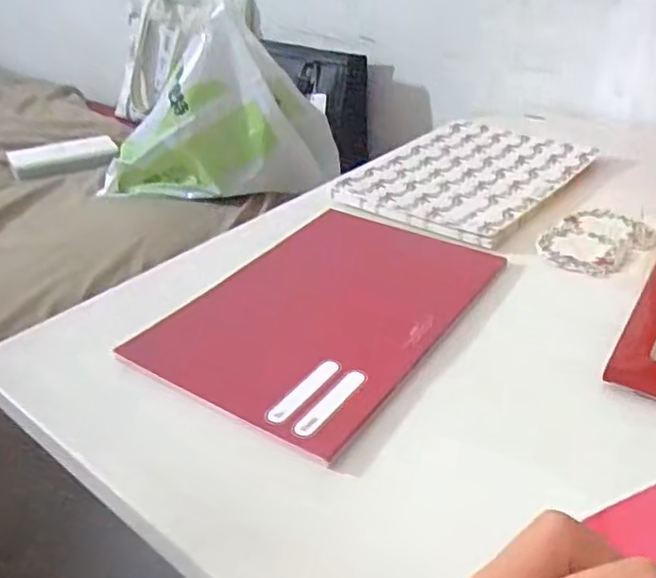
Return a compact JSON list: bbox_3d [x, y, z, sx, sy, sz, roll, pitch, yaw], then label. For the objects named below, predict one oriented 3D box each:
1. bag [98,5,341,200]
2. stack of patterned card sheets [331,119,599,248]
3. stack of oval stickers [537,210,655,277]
[{"bbox_3d":[-0.150,-0.228,0.866,0.331,0.218,0.089,-2,31,-3],"label":"bag"},{"bbox_3d":[0.145,-0.120,0.674,0.178,0.017,0.270,23,38,33],"label":"stack of patterned card sheets"},{"bbox_3d":[0.230,-0.042,0.562,0.118,0.005,0.076,-26,40,-36],"label":"stack of oval stickers"}]

